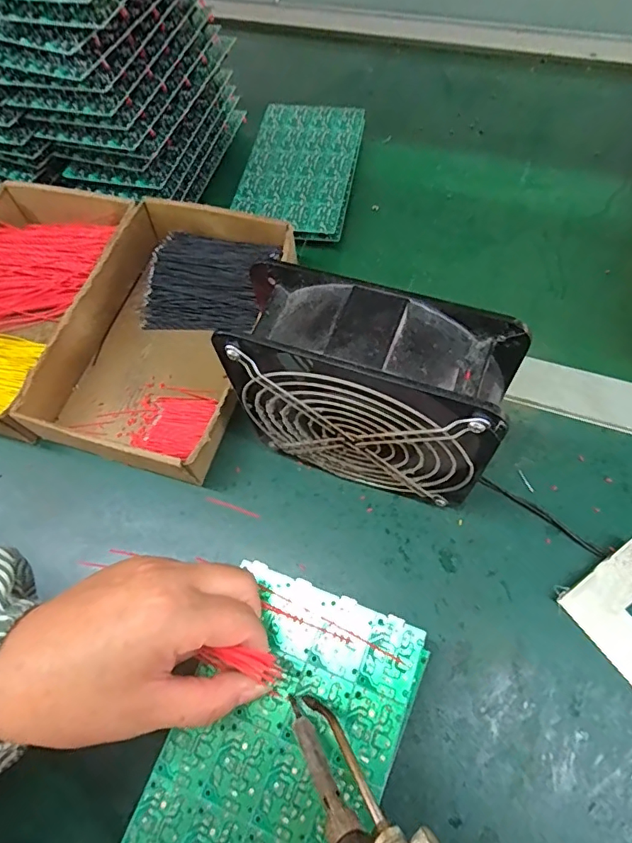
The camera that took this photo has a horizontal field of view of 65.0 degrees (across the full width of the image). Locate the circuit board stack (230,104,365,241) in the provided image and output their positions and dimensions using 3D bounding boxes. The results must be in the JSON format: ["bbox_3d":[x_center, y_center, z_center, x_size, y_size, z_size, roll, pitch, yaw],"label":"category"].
[{"bbox_3d":[-0.015,-0.245,0.492,0.104,0.026,0.174,7,65,9],"label":"circuit board stack"}]

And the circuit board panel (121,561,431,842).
[{"bbox_3d":[-0.021,0.165,0.231,0.103,0.004,0.171,18,68,15],"label":"circuit board panel"}]

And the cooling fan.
[{"bbox_3d":[0.030,-0.009,0.303,0.147,0.152,0.061,19,67,14],"label":"cooling fan"}]

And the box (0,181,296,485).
[{"bbox_3d":[-0.189,-0.089,0.425,0.303,0.051,0.241,13,67,12],"label":"box"}]

